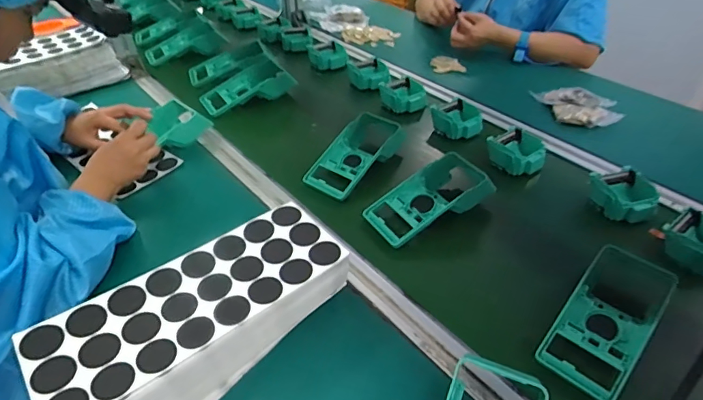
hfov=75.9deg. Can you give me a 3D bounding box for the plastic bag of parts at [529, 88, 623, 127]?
[{"bbox_3d":[0.435,-0.176,0.865,0.158,0.038,0.121,6,41,8],"label":"plastic bag of parts"}]

